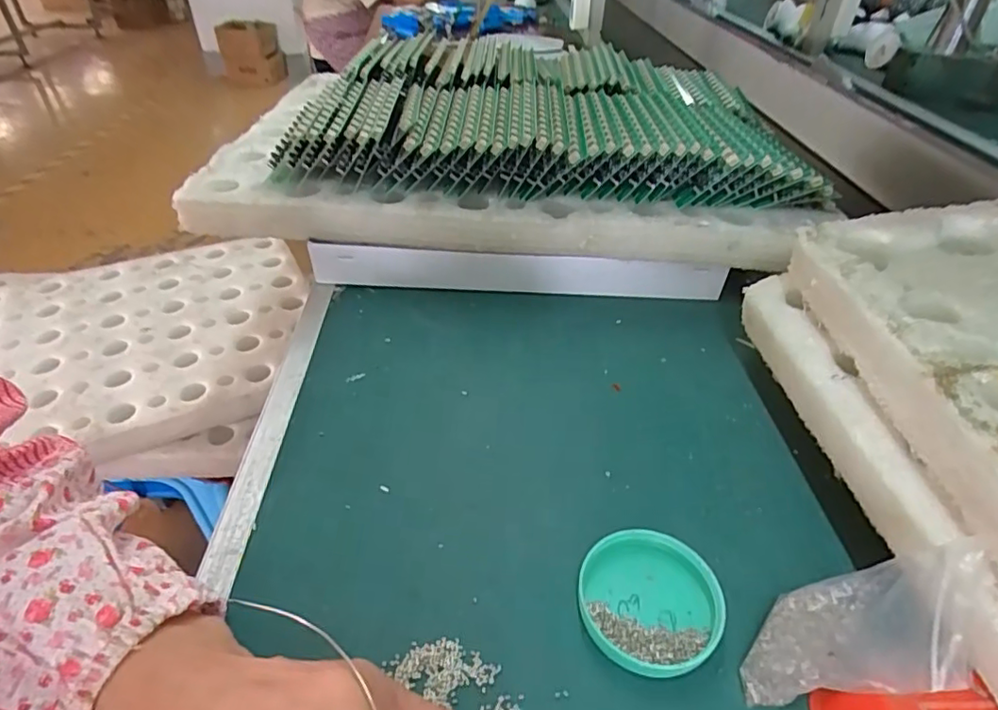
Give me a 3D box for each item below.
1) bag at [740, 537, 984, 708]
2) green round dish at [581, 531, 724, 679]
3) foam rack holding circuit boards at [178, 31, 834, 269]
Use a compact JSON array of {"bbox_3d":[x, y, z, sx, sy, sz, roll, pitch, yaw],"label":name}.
[{"bbox_3d":[0.141,0.108,0.221,0.024,0.095,0.063,45,52,7],"label":"bag"},{"bbox_3d":[0.074,0.119,0.274,0.067,0.016,0.064,1,39,-1],"label":"green round dish"},{"bbox_3d":[0.018,-0.225,0.572,0.538,0.092,0.353,3,39,1],"label":"foam rack holding circuit boards"}]

